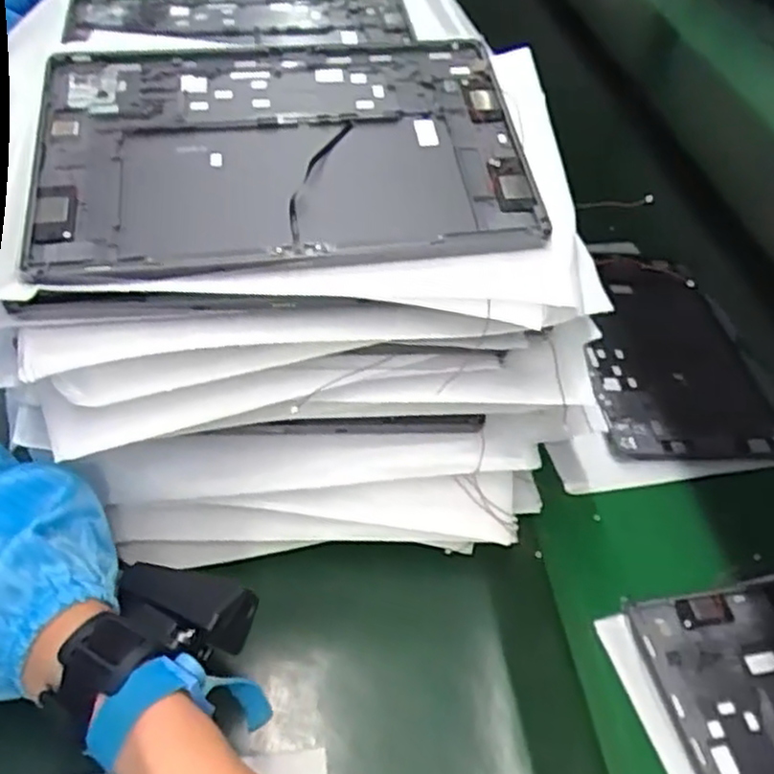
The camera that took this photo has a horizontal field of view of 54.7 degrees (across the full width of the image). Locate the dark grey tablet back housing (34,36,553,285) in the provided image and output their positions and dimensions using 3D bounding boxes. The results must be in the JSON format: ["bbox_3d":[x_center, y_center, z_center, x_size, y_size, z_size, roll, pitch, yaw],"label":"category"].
[{"bbox_3d":[-0.054,-0.126,0.401,0.247,0.014,0.163,-6,59,-8],"label":"dark grey tablet back housing"}]

